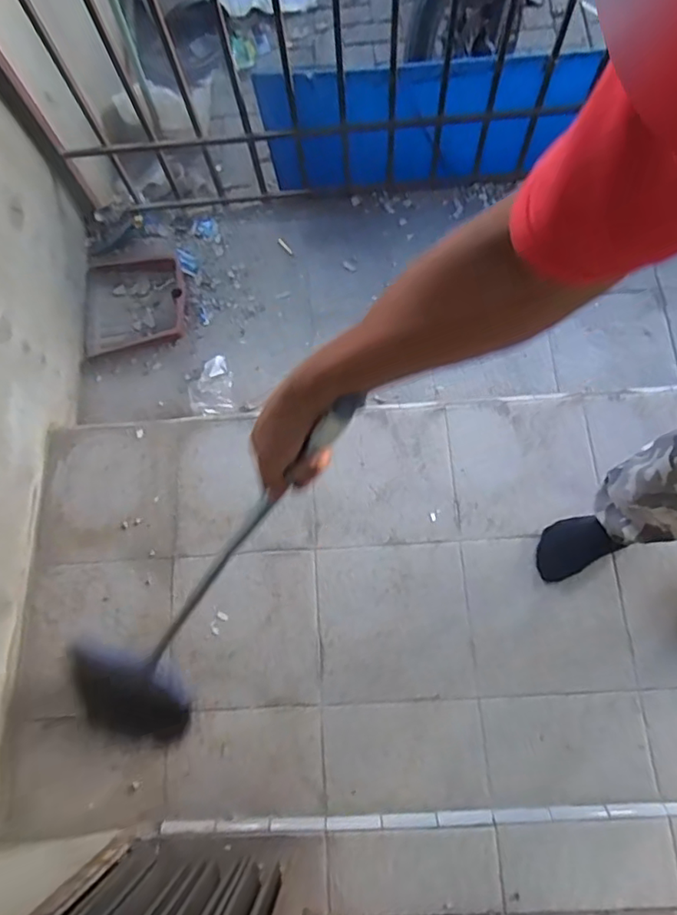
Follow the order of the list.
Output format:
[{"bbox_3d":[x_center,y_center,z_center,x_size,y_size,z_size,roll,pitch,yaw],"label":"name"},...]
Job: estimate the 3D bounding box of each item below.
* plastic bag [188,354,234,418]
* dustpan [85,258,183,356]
[{"bbox_3d":[-0.319,-0.179,1.393,0.117,0.053,0.161,-21,75,-3],"label":"plastic bag"},{"bbox_3d":[-0.528,-0.409,1.461,0.254,0.063,0.261,-9,72,-1],"label":"dustpan"}]

